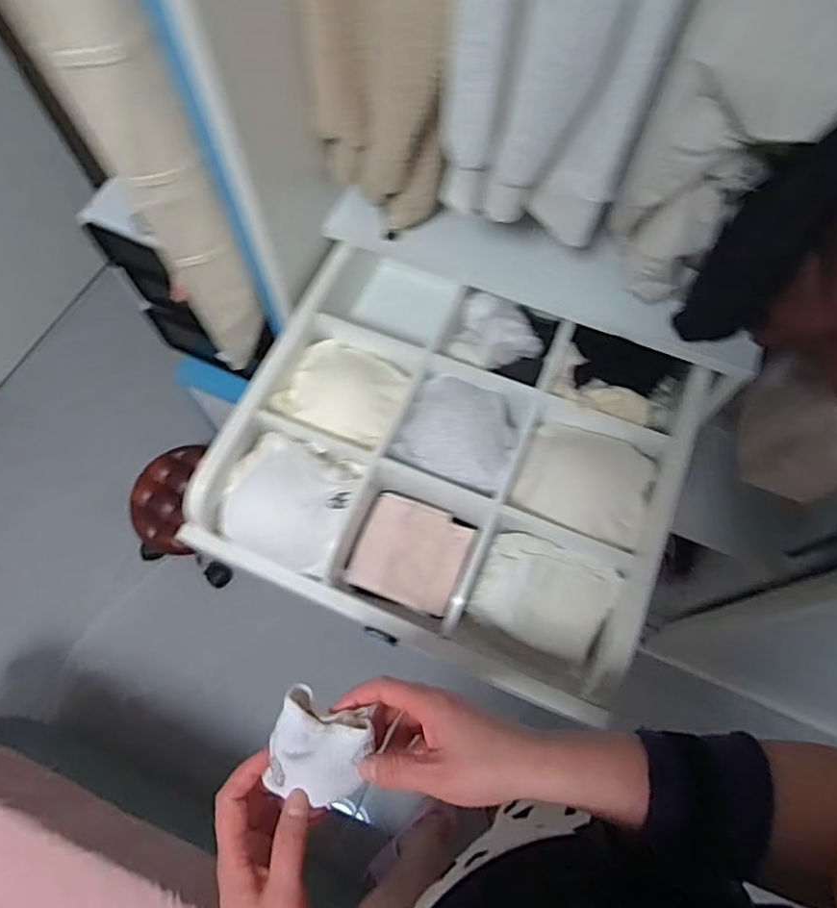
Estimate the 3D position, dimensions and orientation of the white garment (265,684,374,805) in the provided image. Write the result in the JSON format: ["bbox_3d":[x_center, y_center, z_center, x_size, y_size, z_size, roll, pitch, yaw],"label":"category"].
[{"bbox_3d":[-0.067,0.203,0.405,0.066,0.020,0.068,8,66,4],"label":"white garment"}]

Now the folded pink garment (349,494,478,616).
[{"bbox_3d":[-0.008,0.104,0.616,0.112,0.033,0.100,20,67,10],"label":"folded pink garment"}]

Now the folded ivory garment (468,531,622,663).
[{"bbox_3d":[0.124,0.138,0.579,0.126,0.030,0.101,25,68,12],"label":"folded ivory garment"}]

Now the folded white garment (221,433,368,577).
[{"bbox_3d":[-0.136,0.045,0.607,0.138,0.059,0.118,19,67,9],"label":"folded white garment"}]

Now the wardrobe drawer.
[{"bbox_3d":[0.043,-0.003,0.641,0.456,0.092,0.397,22,68,10],"label":"wardrobe drawer"}]

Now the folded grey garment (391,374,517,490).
[{"bbox_3d":[0.042,-0.028,0.640,0.116,0.041,0.123,21,67,10],"label":"folded grey garment"}]

